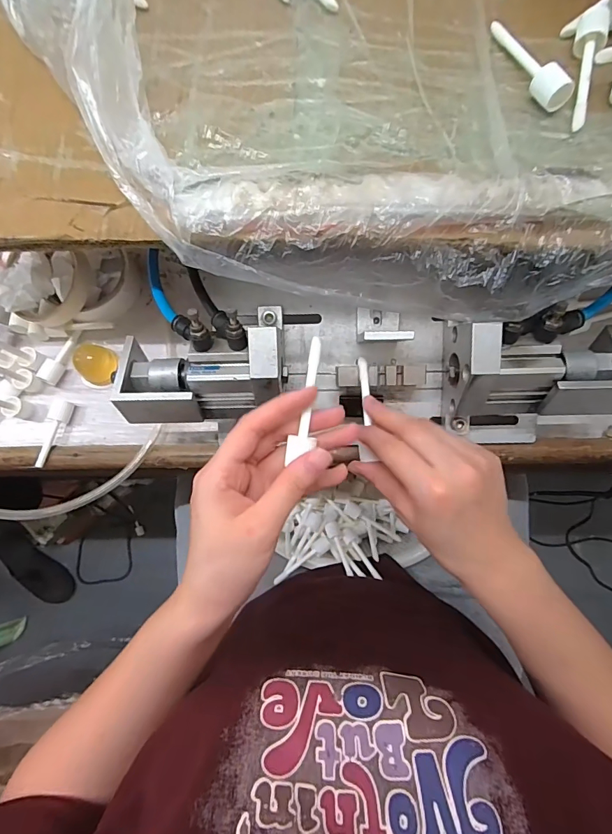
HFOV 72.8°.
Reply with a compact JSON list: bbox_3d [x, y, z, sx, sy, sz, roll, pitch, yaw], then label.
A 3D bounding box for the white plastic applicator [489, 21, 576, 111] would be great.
[{"bbox_3d":[0.148,-0.237,0.274,0.019,0.021,0.076,-22,81,-2],"label":"white plastic applicator"}]

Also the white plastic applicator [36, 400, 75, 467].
[{"bbox_3d":[-0.233,0.014,0.381,0.015,0.014,0.062,19,82,5],"label":"white plastic applicator"}]

